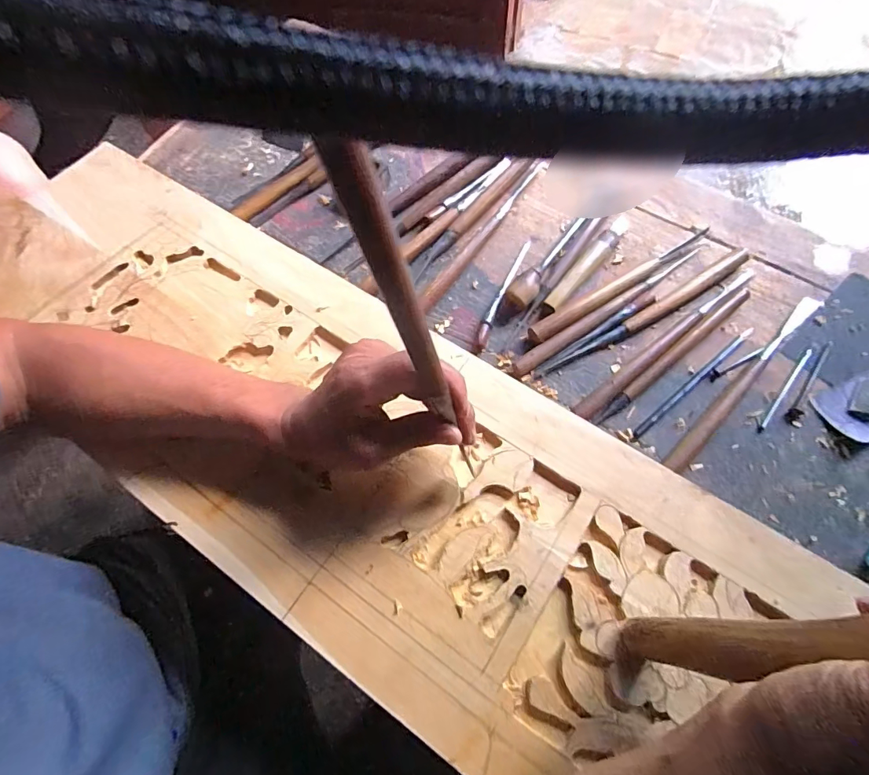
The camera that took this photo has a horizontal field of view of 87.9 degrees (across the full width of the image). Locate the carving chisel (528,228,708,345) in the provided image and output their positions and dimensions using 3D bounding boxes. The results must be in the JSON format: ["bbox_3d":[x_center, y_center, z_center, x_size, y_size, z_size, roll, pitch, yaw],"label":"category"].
[{"bbox_3d":[0.193,-0.110,0.471,0.229,0.014,0.021,-33,71,-10],"label":"carving chisel"}]

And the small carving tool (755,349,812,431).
[{"bbox_3d":[0.333,0.001,0.425,0.007,0.004,0.104,38,75,15],"label":"small carving tool"}]

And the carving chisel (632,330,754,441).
[{"bbox_3d":[0.251,-0.005,0.437,0.168,0.005,0.009,-38,72,-11],"label":"carving chisel"}]

